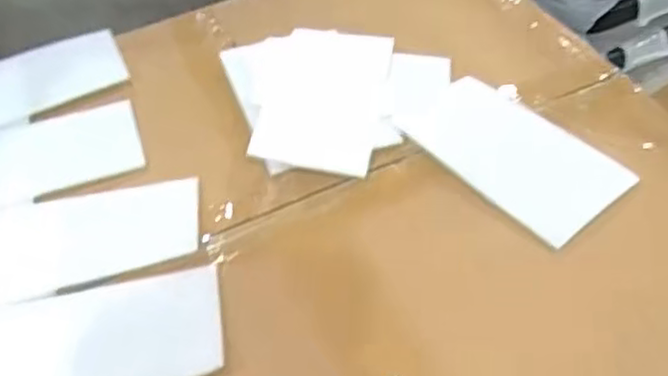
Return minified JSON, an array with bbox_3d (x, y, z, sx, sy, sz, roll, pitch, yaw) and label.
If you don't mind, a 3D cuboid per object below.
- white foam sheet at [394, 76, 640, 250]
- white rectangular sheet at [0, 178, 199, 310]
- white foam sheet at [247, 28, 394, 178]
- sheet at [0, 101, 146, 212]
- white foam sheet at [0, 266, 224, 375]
[{"bbox_3d":[0.116,-0.025,0.472,0.083,0.004,0.146,-31,50,-23],"label":"white foam sheet"},{"bbox_3d":[-0.158,0.029,0.460,0.139,0.006,0.084,-13,46,-6],"label":"white rectangular sheet"},{"bbox_3d":[-0.005,-0.069,0.513,0.080,0.010,0.143,10,48,3],"label":"white foam sheet"},{"bbox_3d":[-0.220,-0.024,0.530,0.146,0.007,0.098,-20,47,-11],"label":"sheet"},{"bbox_3d":[-0.136,0.087,0.404,0.141,0.011,0.084,-13,45,-5],"label":"white foam sheet"}]

